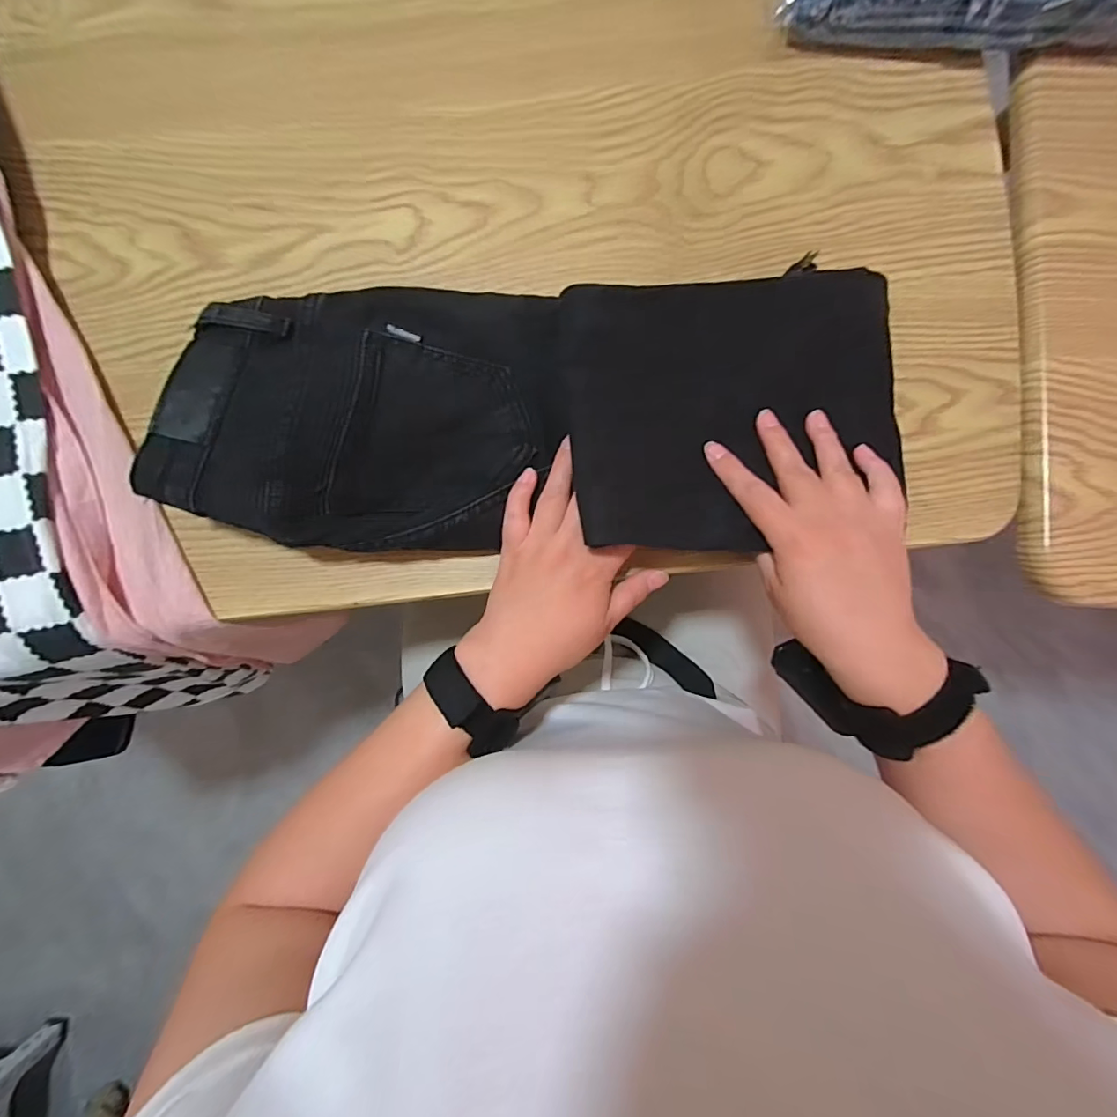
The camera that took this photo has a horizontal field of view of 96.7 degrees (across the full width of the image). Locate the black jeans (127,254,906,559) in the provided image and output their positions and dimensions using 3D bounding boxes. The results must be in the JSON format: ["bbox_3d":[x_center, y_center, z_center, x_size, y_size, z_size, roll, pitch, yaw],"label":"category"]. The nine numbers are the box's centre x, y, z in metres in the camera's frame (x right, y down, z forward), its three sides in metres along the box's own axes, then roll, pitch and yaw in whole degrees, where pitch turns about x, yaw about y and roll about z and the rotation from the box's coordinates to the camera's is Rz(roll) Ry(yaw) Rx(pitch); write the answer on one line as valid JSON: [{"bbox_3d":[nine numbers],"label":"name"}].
[{"bbox_3d":[-0.012,-0.091,0.316,0.442,0.043,0.178,-5,86,0],"label":"black jeans"}]

